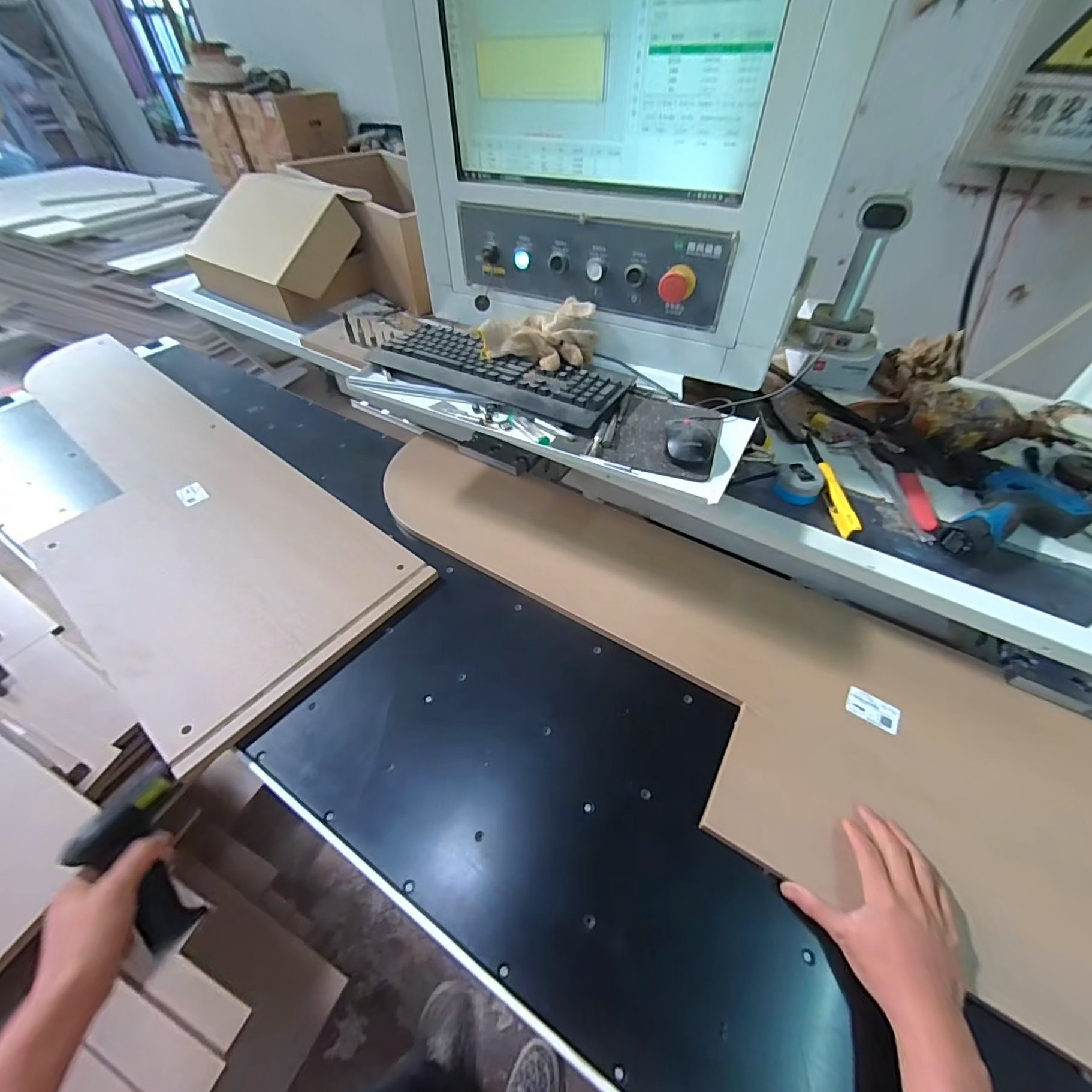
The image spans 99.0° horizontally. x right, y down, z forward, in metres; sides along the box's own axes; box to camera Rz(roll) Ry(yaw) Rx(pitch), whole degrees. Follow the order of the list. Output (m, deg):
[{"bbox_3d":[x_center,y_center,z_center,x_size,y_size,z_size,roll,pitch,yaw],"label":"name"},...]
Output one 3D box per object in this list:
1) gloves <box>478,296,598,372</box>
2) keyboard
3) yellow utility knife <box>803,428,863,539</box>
[{"bbox_3d":[-0.017,-0.351,0.767,0.192,0.071,0.092,15,50,14],"label":"gloves"},{"bbox_3d":[-0.083,-0.300,0.781,0.440,0.029,0.167,23,53,20],"label":"keyboard"},{"bbox_3d":[0.443,-0.113,0.733,0.029,0.030,0.248,3,49,4],"label":"yellow utility knife"}]

